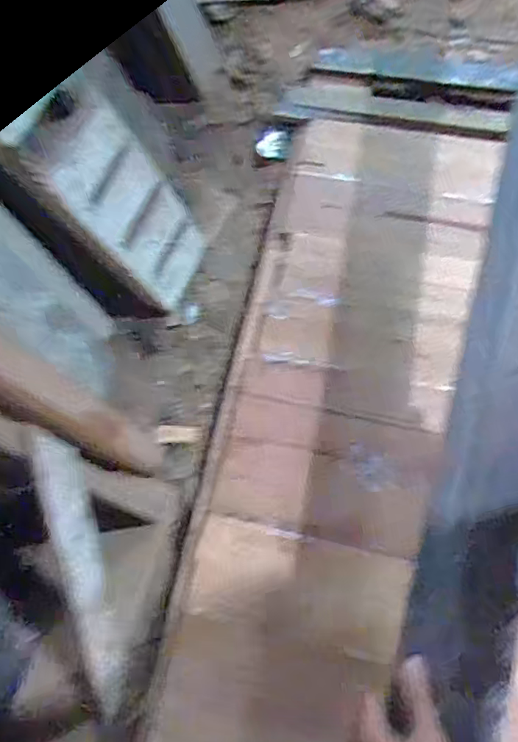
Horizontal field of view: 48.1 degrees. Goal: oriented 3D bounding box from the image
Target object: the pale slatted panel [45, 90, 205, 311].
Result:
[{"bbox_3d":[-0.163,-0.212,0.770,0.026,0.291,0.136,22,77,29],"label":"pale slatted panel"}]

